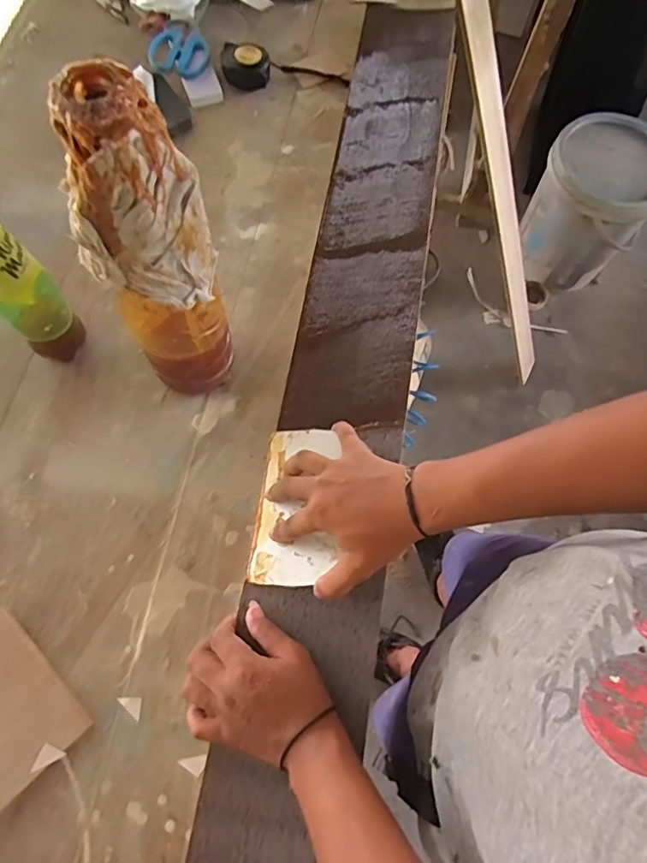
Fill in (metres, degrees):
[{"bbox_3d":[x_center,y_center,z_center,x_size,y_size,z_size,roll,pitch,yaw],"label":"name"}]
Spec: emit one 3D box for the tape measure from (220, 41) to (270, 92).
[{"bbox_3d":[-0.104,-0.488,0.724,0.063,0.040,0.069,-5,69,-5],"label":"tape measure"}]

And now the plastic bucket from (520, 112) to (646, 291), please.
[{"bbox_3d":[0.720,-0.604,1.483,0.292,0.356,0.294,1,69,-2],"label":"plastic bucket"}]

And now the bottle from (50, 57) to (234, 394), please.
[{"bbox_3d":[-0.124,-0.128,0.442,0.076,0.314,0.096,18,69,4],"label":"bottle"}]

